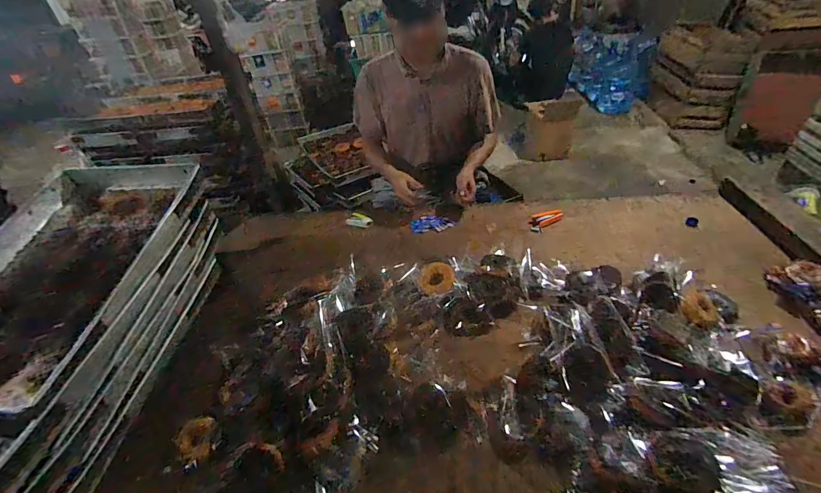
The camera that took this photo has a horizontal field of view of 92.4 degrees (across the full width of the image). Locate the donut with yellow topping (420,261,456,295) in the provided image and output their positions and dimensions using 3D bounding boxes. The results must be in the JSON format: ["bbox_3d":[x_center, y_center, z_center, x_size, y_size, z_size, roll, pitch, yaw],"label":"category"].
[{"bbox_3d":[0.069,0.083,0.995,0.083,0.024,0.102,4,41,12],"label":"donut with yellow topping"}]

